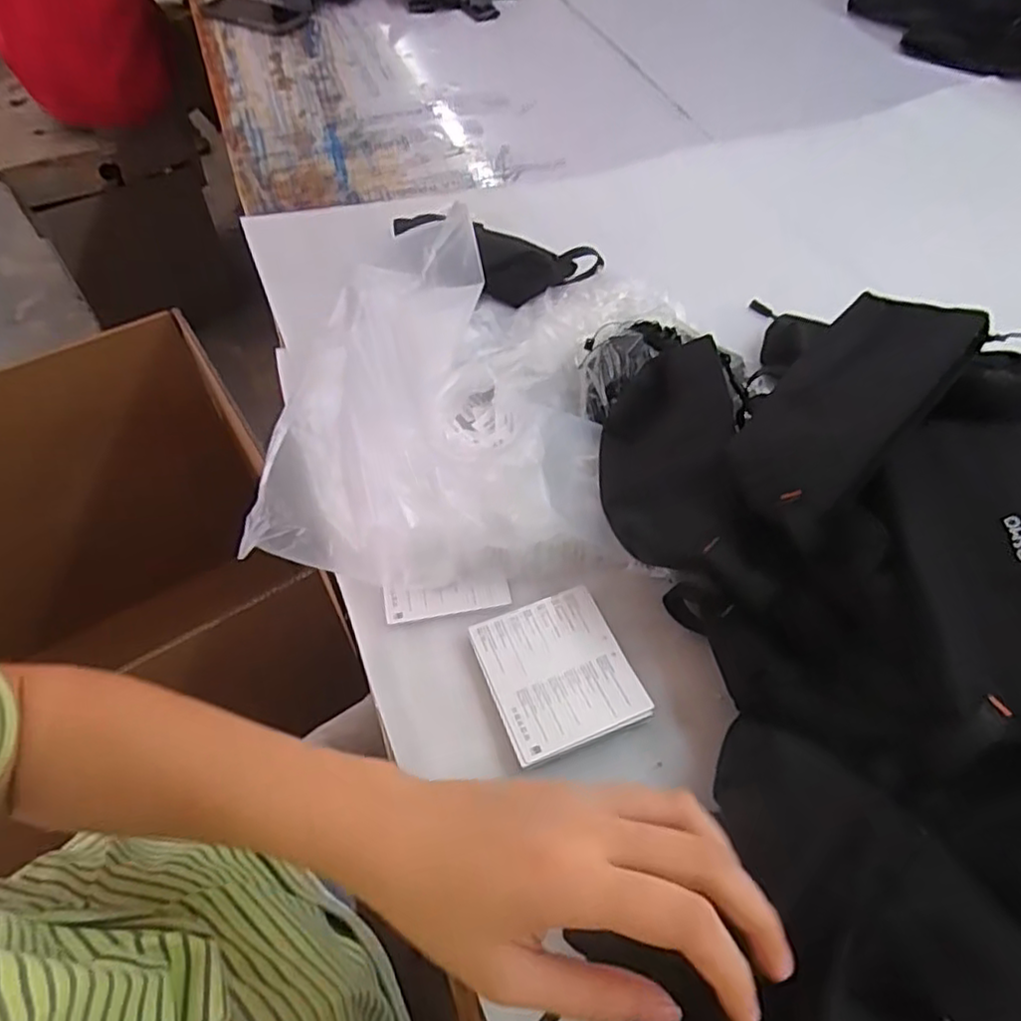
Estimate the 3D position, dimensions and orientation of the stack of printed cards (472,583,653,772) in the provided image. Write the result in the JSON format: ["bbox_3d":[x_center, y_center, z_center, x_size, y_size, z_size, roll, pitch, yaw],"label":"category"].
[{"bbox_3d":[0.031,0.106,0.449,0.090,0.012,0.099,-18,57,-14],"label":"stack of printed cards"}]

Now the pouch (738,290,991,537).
[{"bbox_3d":[0.208,-0.066,0.422,0.079,0.024,0.182,39,76,23],"label":"pouch"}]

